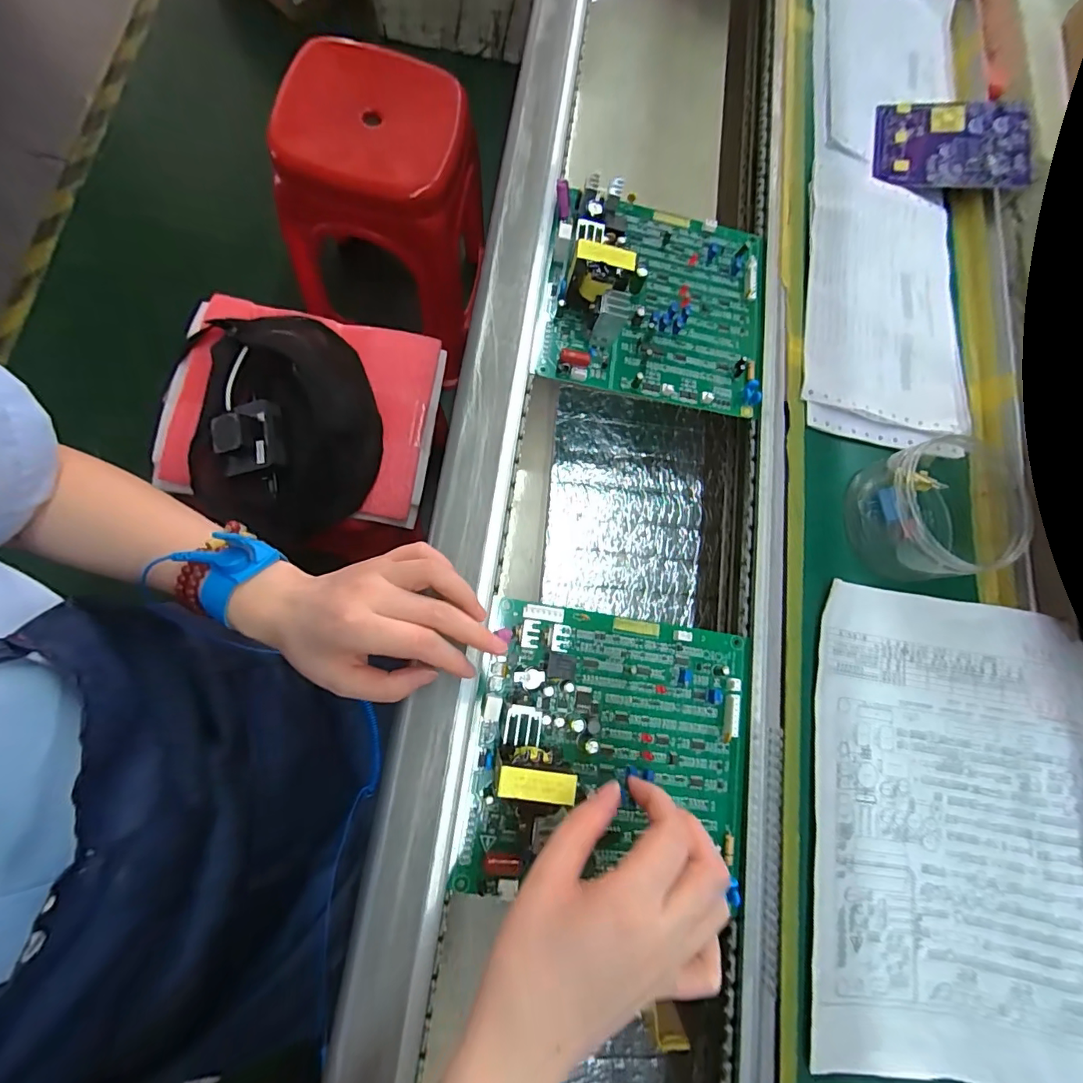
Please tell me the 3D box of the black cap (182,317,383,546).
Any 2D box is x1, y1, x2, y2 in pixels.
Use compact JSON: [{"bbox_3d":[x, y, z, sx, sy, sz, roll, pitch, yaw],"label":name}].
[{"bbox_3d":[-0.296,-0.135,0.576,0.196,0.086,0.256,9,76,-6],"label":"black cap"}]

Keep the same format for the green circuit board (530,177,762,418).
[{"bbox_3d":[0.096,-0.202,0.375,0.184,0.058,0.175,8,76,-6],"label":"green circuit board"}]

